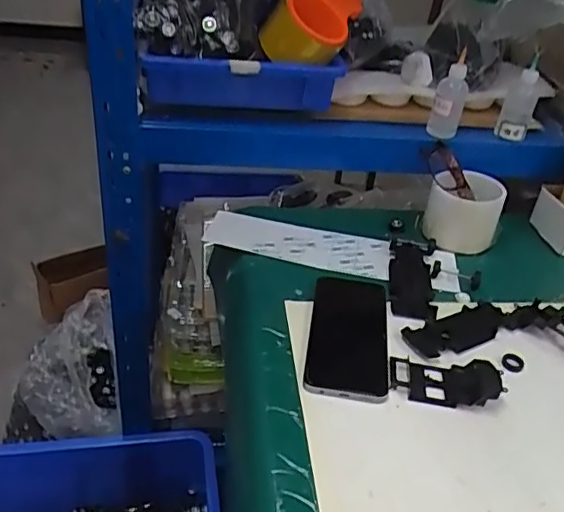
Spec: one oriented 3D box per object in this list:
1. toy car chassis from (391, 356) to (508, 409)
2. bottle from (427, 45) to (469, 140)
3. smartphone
[{"bbox_3d":[0.145,0.109,0.512,0.093,0.018,0.047,5,34,0],"label":"toy car chassis"},{"bbox_3d":[0.205,-0.196,0.706,0.038,0.099,0.032,13,35,12],"label":"bottle"},{"bbox_3d":[0.065,0.073,0.560,0.074,0.008,0.170,8,34,4],"label":"smartphone"}]

